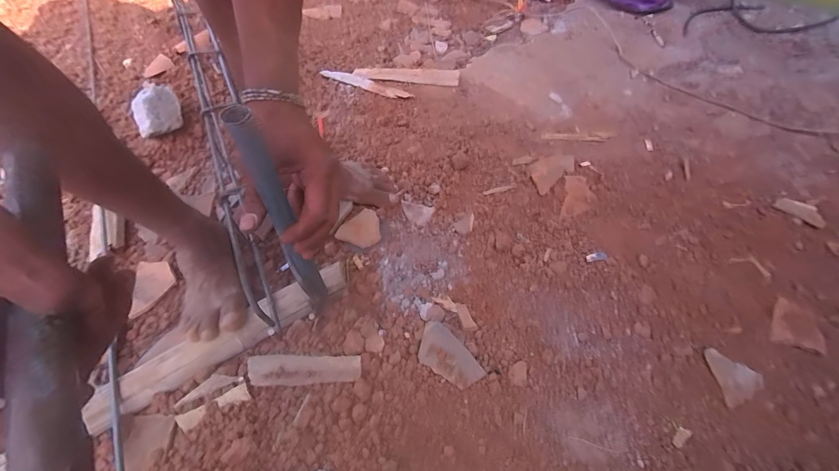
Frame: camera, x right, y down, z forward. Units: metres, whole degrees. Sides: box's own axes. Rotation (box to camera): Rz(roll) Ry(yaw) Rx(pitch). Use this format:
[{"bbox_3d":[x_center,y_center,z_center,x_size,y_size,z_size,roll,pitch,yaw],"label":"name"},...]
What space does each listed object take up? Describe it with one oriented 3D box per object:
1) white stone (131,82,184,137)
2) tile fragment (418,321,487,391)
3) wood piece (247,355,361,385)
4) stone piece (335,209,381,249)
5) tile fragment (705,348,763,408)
[{"bbox_3d":[-0.561,-0.262,0.799,0.084,0.075,0.103,36,63,26],"label":"white stone"},{"bbox_3d":[0.033,0.155,0.477,0.050,0.015,0.095,-36,59,-21],"label":"tile fragment"},{"bbox_3d":[-0.149,0.172,0.481,0.144,0.004,0.037,-1,53,2],"label":"wood piece"},{"bbox_3d":[-0.096,-0.008,0.624,0.073,0.011,0.062,-38,60,-23],"label":"stone piece"},{"bbox_3d":[0.373,0.163,0.438,0.055,0.005,0.062,-5,53,0],"label":"tile fragment"}]

